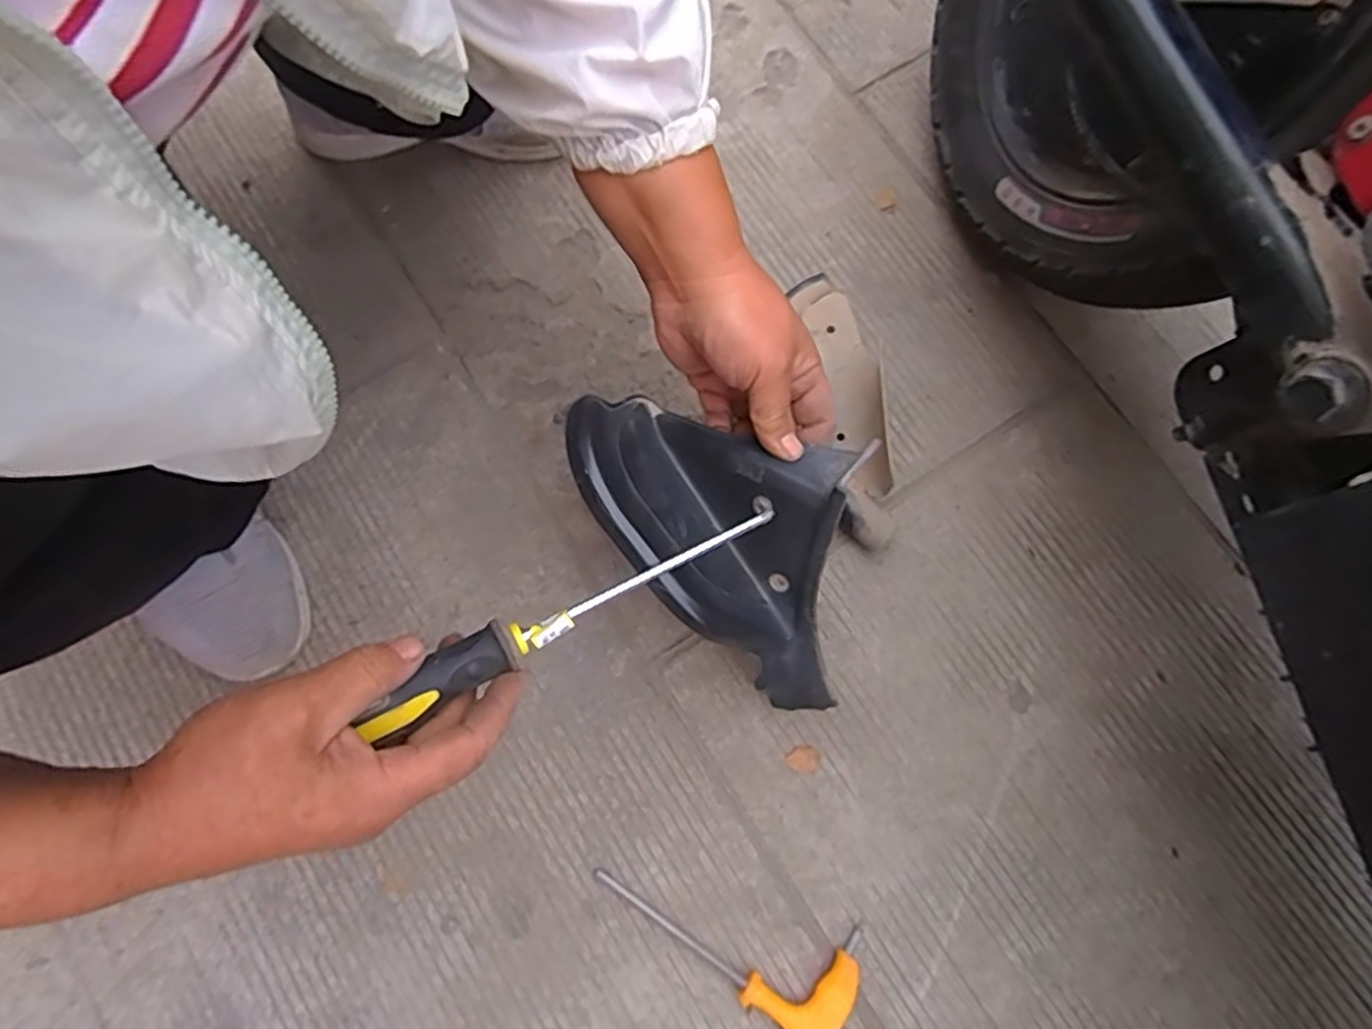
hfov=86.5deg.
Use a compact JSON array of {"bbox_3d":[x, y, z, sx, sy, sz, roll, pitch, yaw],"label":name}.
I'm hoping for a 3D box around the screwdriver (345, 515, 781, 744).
[{"bbox_3d":[-0.052,0.045,0.367,0.222,0.025,0.023,-26,76,-29],"label":"screwdriver"}]

